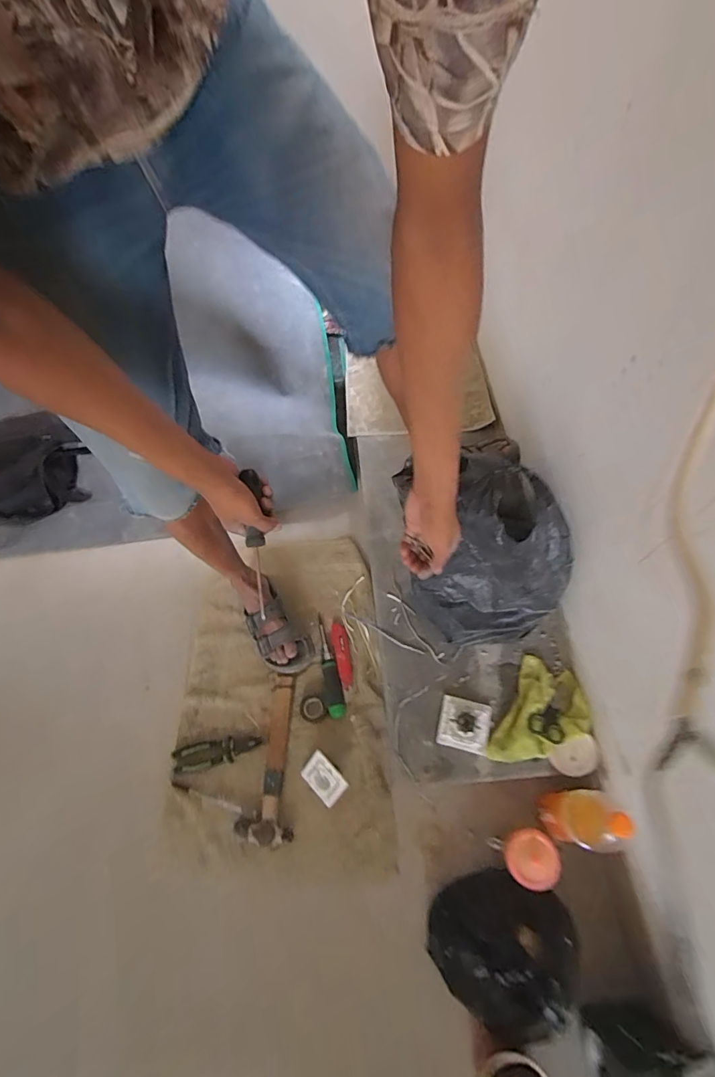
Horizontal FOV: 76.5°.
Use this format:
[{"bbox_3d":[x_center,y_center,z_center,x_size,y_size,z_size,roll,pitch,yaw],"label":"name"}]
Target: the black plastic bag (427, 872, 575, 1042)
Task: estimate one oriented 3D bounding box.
[{"bbox_3d":[0.235,0.646,0.708,0.232,0.163,0.190,-15,62,-4],"label":"black plastic bag"}]

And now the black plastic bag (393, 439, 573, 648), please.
[{"bbox_3d":[0.228,0.006,0.848,0.251,0.327,0.315,-9,62,-1],"label":"black plastic bag"}]

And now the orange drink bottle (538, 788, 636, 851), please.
[{"bbox_3d":[0.359,0.457,0.739,0.081,0.192,0.080,0,62,4],"label":"orange drink bottle"}]

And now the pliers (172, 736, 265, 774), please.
[{"bbox_3d":[-0.284,0.435,0.923,0.175,0.015,0.050,-13,62,-3],"label":"pliers"}]

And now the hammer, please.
[{"bbox_3d":[-0.171,0.433,0.908,0.097,0.032,0.304,0,62,4],"label":"hammer"}]

